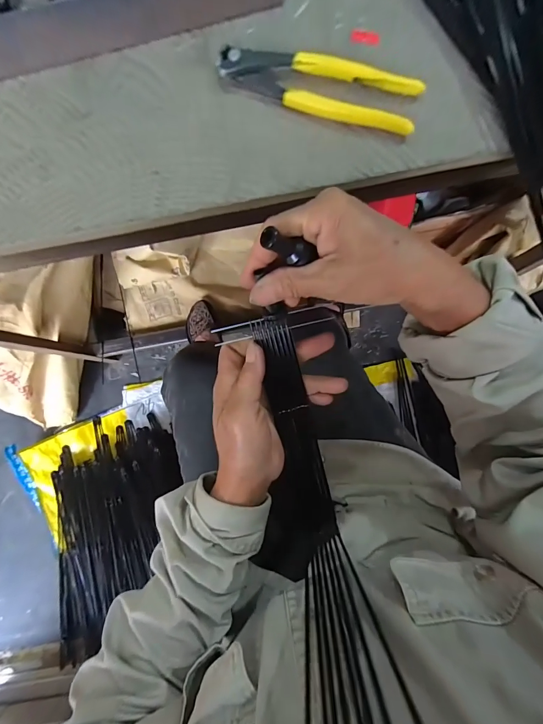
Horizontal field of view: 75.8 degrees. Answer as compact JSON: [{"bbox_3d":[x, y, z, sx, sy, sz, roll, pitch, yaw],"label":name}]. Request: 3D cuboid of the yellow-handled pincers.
[{"bbox_3d":[0.039,-0.225,0.284,0.160,0.014,0.042,14,86,2],"label":"yellow-handled pincers"}]

